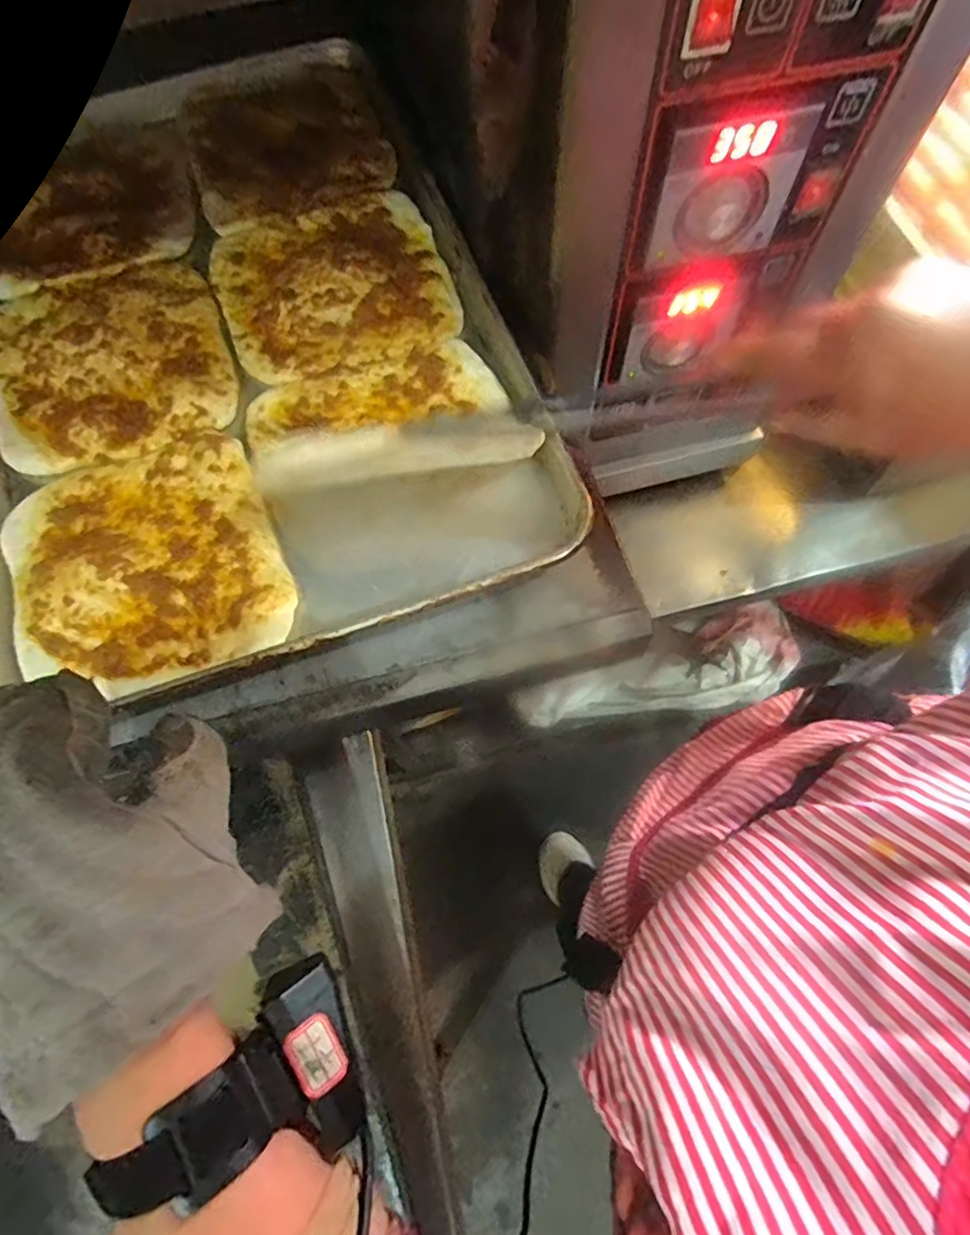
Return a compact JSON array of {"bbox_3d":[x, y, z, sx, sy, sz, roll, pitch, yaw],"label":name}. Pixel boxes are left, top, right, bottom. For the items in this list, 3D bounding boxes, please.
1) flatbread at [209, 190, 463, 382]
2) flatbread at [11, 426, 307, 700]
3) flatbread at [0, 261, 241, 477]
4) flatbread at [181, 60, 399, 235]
[{"bbox_3d":[-0.123,-0.272,0.489,0.180,0.022,0.173,-18,68,-5],"label":"flatbread"},{"bbox_3d":[-0.232,-0.040,0.419,0.171,0.017,0.180,-23,68,-7],"label":"flatbread"},{"bbox_3d":[-0.297,-0.208,0.475,0.179,0.028,0.187,-20,68,-5],"label":"flatbread"},{"bbox_3d":[-0.183,-0.434,0.557,0.170,0.018,0.172,-21,68,-6],"label":"flatbread"}]

